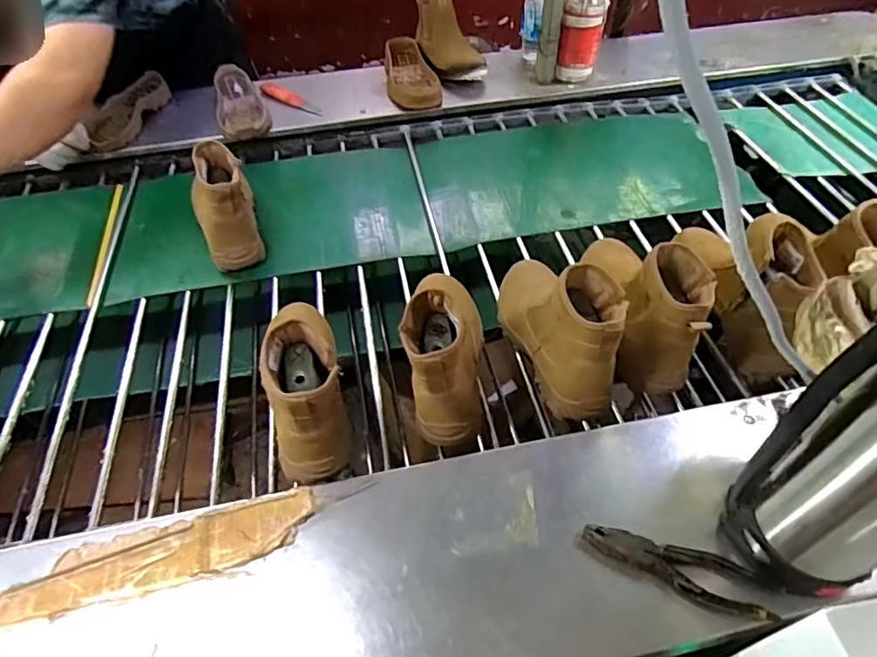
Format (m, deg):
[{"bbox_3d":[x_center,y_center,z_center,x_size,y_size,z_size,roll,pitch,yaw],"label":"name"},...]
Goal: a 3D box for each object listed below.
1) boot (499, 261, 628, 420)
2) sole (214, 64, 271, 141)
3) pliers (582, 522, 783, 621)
[{"bbox_3d":[0.155,-0.026,0.730,0.097,0.145,0.263,-15,47,-13],"label":"boot"},{"bbox_3d":[-0.472,-0.525,1.275,0.119,0.052,0.295,-21,53,-14],"label":"sole"},{"bbox_3d":[0.238,0.241,0.550,0.182,0.014,0.052,13,52,13],"label":"pliers"}]

